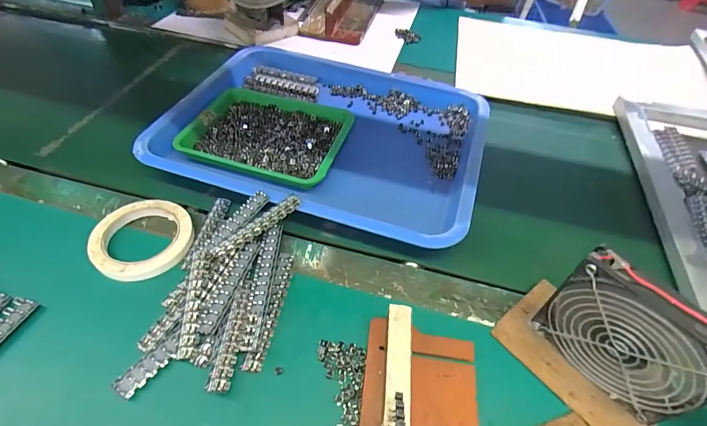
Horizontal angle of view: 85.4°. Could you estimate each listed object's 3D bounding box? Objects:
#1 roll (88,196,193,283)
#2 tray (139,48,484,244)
[{"bbox_3d":[-0.238,0.024,0.429,0.111,0.021,0.101,2,48,-3],"label":"roll"},{"bbox_3d":[-0.033,-0.124,0.570,0.433,0.043,0.353,16,49,10],"label":"tray"}]

